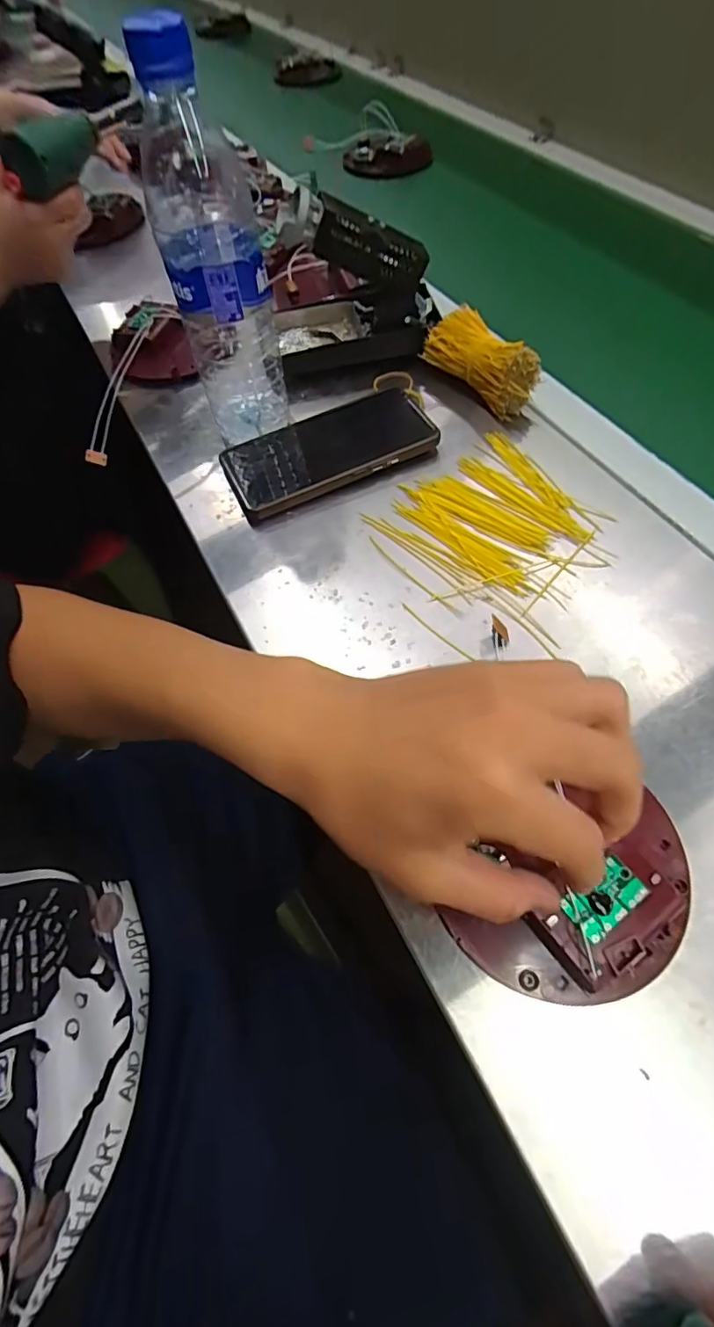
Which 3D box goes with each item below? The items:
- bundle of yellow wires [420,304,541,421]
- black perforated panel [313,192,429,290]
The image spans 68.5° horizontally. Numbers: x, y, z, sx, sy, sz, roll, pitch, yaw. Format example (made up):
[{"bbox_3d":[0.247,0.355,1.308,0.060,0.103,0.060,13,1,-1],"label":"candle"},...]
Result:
[{"bbox_3d":[0.101,-0.246,0.425,0.033,0.050,0.098,-37,65,-17],"label":"bundle of yellow wires"},{"bbox_3d":[0.010,-0.329,0.418,0.093,0.038,0.030,4,57,-27],"label":"black perforated panel"}]

